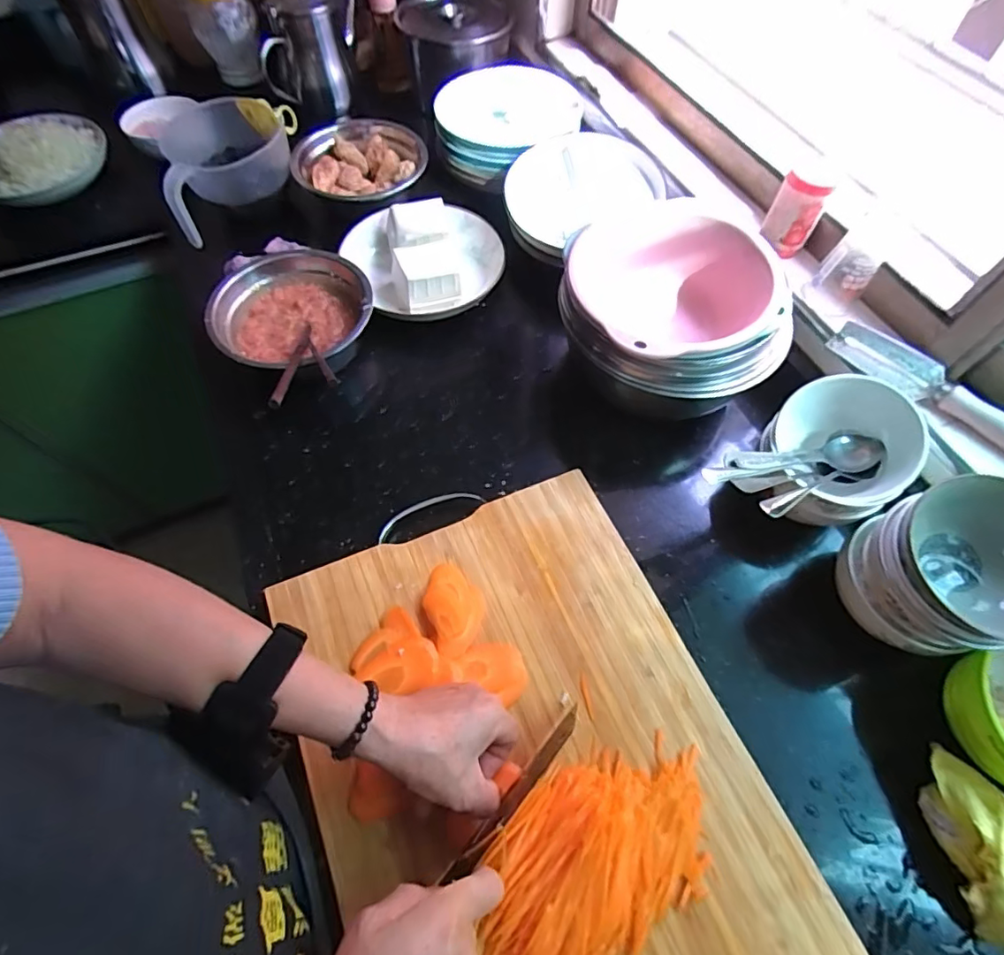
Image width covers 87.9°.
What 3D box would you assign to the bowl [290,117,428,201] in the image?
[{"bbox_3d":[-0.188,-0.415,0.700,0.165,0.050,0.144,-24,65,-13],"label":"bowl"}]

